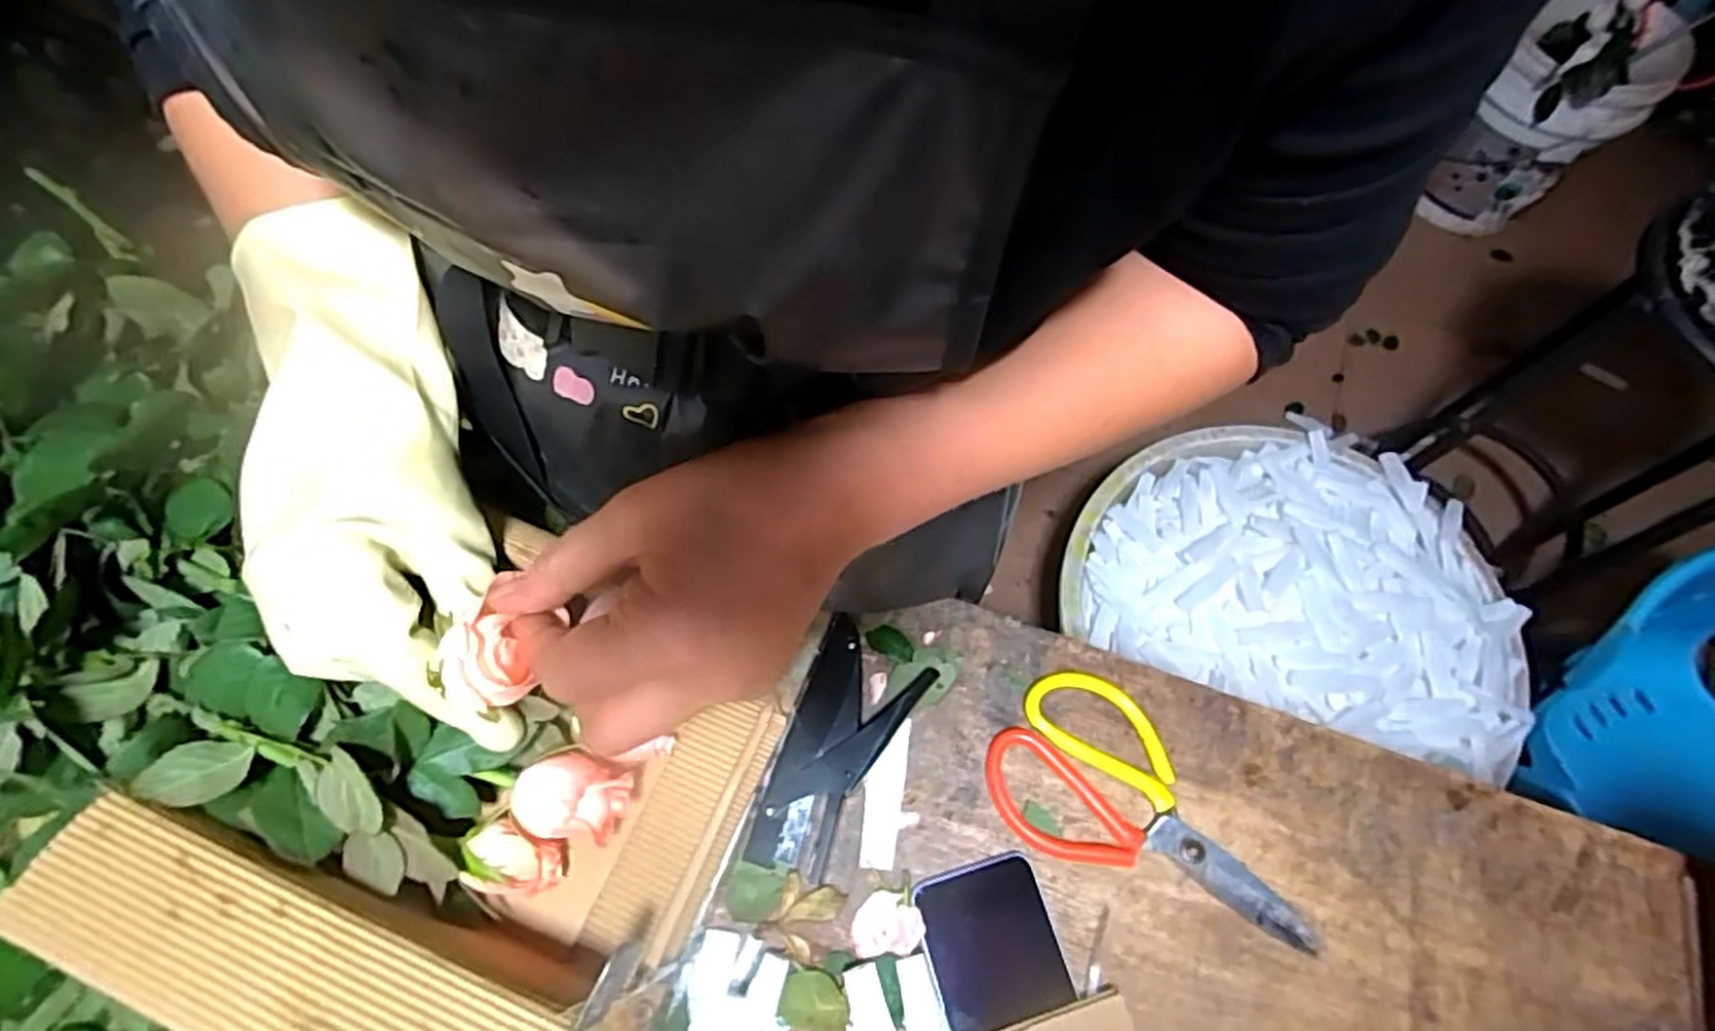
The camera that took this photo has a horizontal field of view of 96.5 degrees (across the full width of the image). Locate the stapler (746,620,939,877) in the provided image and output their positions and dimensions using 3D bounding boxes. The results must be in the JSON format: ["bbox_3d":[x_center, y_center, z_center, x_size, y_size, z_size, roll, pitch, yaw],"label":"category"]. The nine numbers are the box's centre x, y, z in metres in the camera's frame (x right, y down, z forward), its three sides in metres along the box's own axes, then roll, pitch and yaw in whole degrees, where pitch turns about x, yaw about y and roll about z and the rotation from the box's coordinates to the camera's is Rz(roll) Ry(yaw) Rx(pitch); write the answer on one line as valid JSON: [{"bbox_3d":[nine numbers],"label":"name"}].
[{"bbox_3d":[-0.010,0.143,0.469,0.071,0.029,0.149,20,68,9],"label":"stapler"}]

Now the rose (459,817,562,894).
[{"bbox_3d":[-0.143,0.143,0.321,0.033,0.030,0.027,9,67,5],"label":"rose"}]

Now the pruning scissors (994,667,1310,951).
[{"bbox_3d":[0.177,0.174,0.459,0.192,0.007,0.106,28,70,12],"label":"pruning scissors"}]

